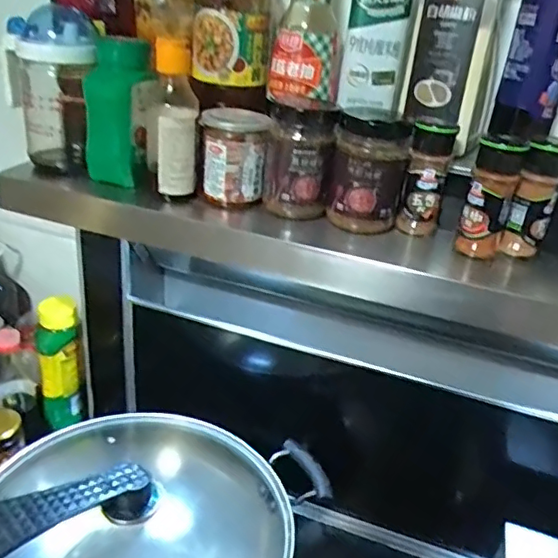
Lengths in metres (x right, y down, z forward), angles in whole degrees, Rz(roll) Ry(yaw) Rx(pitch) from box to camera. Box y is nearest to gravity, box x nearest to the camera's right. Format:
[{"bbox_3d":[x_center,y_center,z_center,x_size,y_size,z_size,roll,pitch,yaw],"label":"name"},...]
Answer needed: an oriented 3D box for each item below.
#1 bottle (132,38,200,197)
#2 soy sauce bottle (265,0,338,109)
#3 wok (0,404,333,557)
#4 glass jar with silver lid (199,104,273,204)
[{"bbox_3d":[-0.107,-0.153,0.554,0.056,0.131,0.058,-1,30,-12],"label":"bottle"},{"bbox_3d":[0.031,-0.273,0.586,0.070,0.181,0.055,4,29,-4],"label":"soy sauce bottle"},{"bbox_3d":[-0.149,0.255,0.610,0.324,0.187,0.302,14,30,14],"label":"wok"},{"bbox_3d":[-0.044,-0.123,0.572,0.061,0.089,0.060,5,29,-3],"label":"glass jar with silver lid"}]

